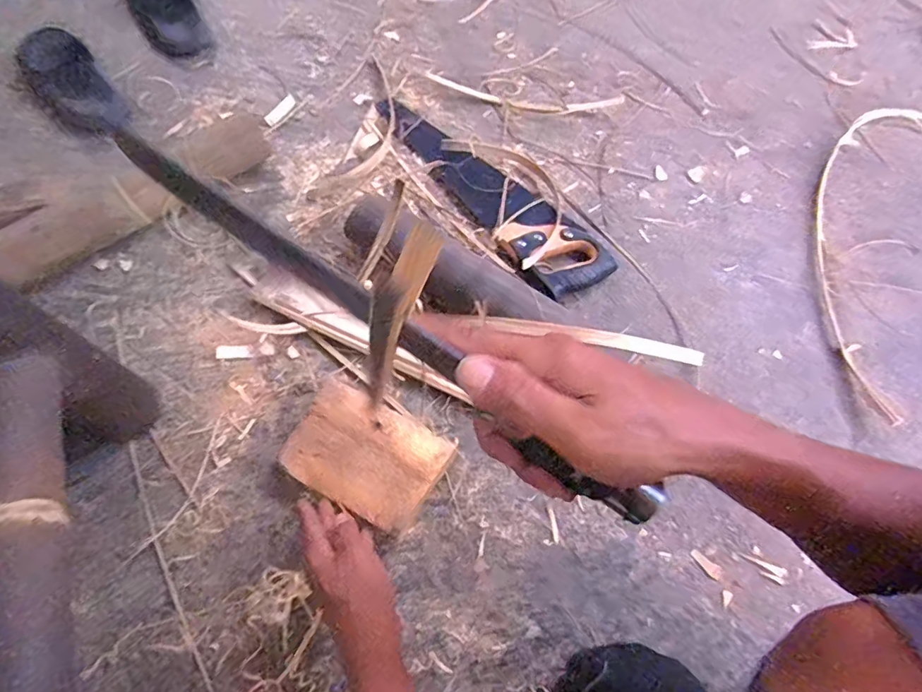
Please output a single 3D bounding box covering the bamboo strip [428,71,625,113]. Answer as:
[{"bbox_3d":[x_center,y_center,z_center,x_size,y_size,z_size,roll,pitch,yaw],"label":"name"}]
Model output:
[{"bbox_3d":[0.105,-0.417,0.840,0.321,0.021,0.043,9,67,3],"label":"bamboo strip"}]

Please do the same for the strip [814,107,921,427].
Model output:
[{"bbox_3d":[0.598,-0.164,0.749,0.146,0.022,0.614,20,68,7],"label":"strip"}]

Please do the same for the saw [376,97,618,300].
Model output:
[{"bbox_3d":[0.039,-0.251,0.755,0.118,0.036,0.463,-33,71,-15],"label":"saw"}]

